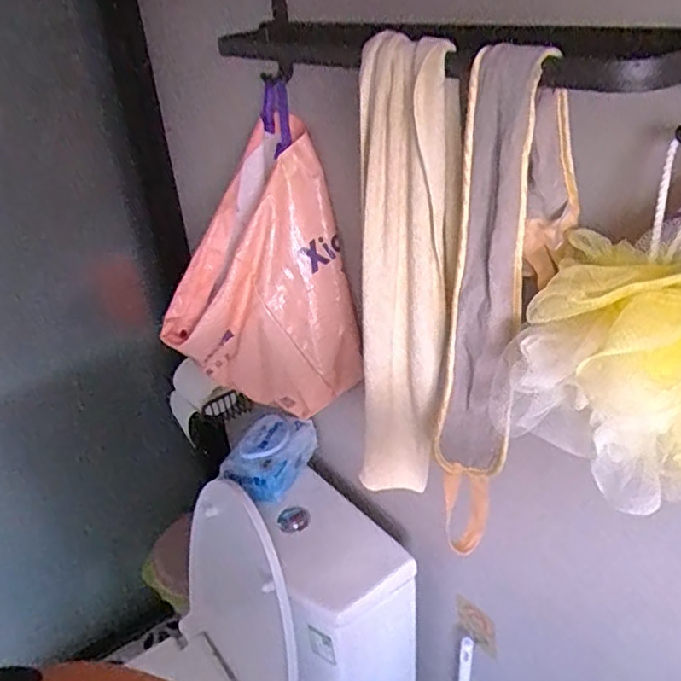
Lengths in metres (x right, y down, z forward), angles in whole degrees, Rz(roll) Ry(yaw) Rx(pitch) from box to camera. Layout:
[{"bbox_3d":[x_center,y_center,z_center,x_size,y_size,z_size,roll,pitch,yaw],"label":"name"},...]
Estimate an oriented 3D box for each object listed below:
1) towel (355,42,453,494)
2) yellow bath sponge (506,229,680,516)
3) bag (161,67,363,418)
[{"bbox_3d":[0.060,-0.041,0.611,0.092,0.444,0.059,2,31,9],"label":"towel"},{"bbox_3d":[0.212,0.020,0.450,0.165,0.155,0.132,19,37,32],"label":"yellow bath sponge"},{"bbox_3d":[-0.131,-0.094,0.907,0.261,0.393,0.181,-12,31,-14],"label":"bag"}]

